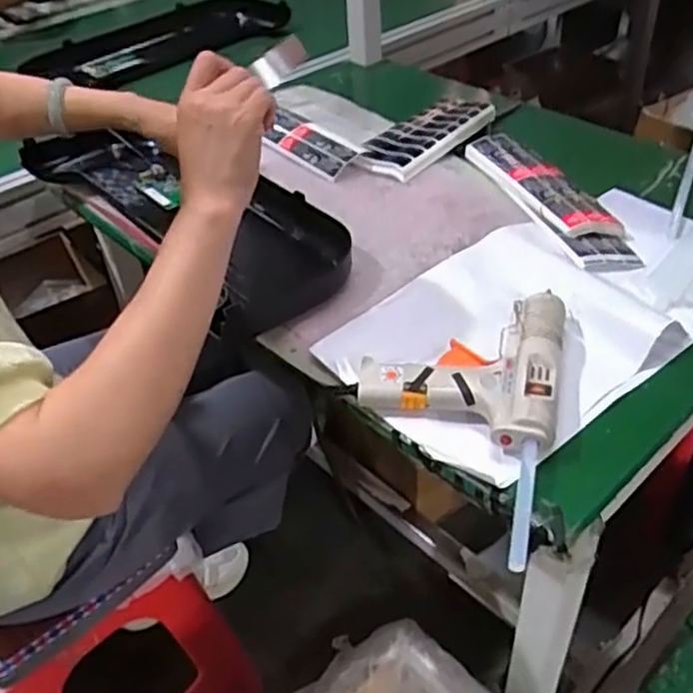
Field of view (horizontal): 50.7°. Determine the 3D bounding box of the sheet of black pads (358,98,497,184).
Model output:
[{"bbox_3d":[0.103,-0.280,0.967,0.089,0.024,0.219,26,51,31],"label":"sheet of black pads"}]

